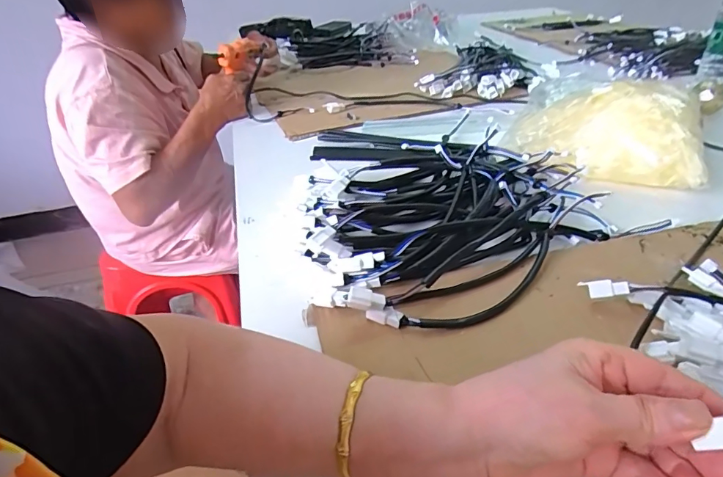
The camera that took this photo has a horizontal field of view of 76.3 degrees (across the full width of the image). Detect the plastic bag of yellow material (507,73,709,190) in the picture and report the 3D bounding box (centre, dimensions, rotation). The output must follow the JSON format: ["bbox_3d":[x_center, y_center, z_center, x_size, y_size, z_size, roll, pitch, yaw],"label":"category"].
[{"bbox_3d":[0.323,-0.145,0.616,0.238,0.090,0.148,7,36,15],"label":"plastic bag of yellow material"}]

